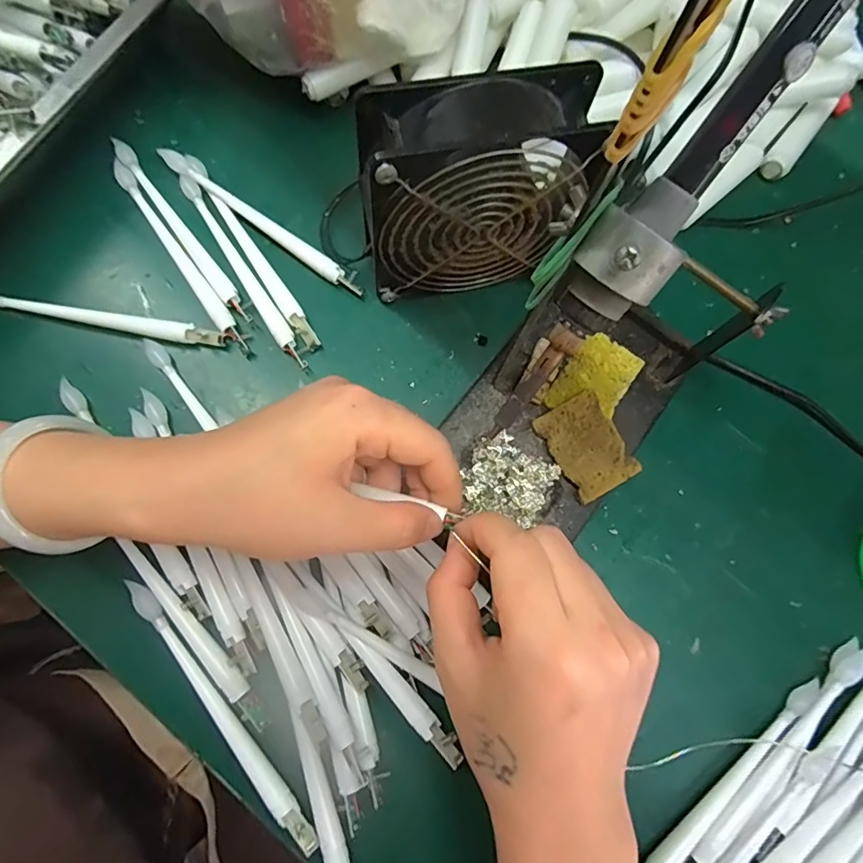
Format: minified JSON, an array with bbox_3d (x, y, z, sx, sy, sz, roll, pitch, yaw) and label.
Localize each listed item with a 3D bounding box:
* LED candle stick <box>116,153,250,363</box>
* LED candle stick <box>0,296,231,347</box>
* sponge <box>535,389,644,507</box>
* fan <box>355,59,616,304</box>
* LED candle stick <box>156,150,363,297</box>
[{"bbox_3d":[-0.156,-0.107,0.315,0.012,0.007,0.159,-36,82,-11],"label":"LED candle stick"},{"bbox_3d":[-0.200,-0.071,0.300,0.153,0.017,0.016,9,76,-2],"label":"LED candle stick"},{"bbox_3d":[0.089,0.009,0.292,0.039,0.009,0.055,-29,80,-10],"label":"sponge"},{"bbox_3d":[0.019,-0.123,0.273,0.110,0.121,0.046,-7,79,-4],"label":"fan"},{"bbox_3d":[-0.107,-0.135,0.319,0.151,0.012,0.015,36,77,5],"label":"LED candle stick"}]

